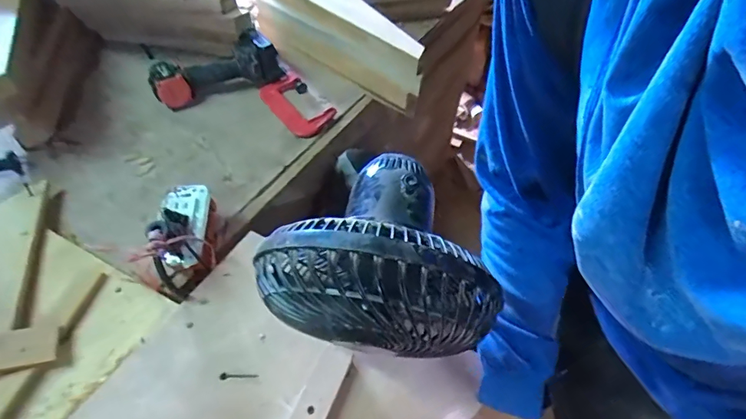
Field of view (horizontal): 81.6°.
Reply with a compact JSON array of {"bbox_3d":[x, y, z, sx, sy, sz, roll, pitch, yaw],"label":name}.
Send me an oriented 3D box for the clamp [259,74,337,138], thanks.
[{"bbox_3d":[-0.143,-0.199,0.816,0.084,0.023,0.156,-29,59,-26],"label":"clamp"}]

